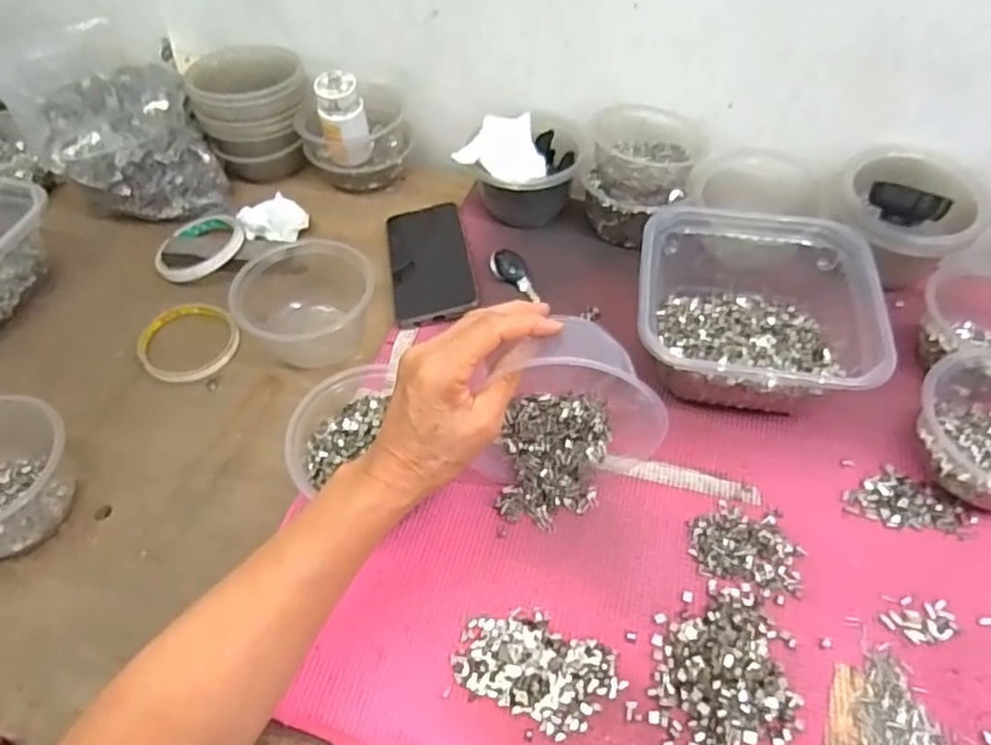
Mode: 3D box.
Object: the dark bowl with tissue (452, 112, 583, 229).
[{"bbox_3d":[0.026,-0.204,0.653,0.118,0.083,0.098,3,51,4],"label":"dark bowl with tissue"}]

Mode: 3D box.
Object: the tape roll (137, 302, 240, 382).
[{"bbox_3d":[-0.268,-0.027,0.578,0.082,0.008,0.086,0,51,0],"label":"tape roll"}]

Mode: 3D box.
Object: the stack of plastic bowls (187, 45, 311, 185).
[{"bbox_3d":[-0.253,-0.274,0.700,0.113,0.099,0.099,-10,53,-8],"label":"stack of plastic bowls"}]

